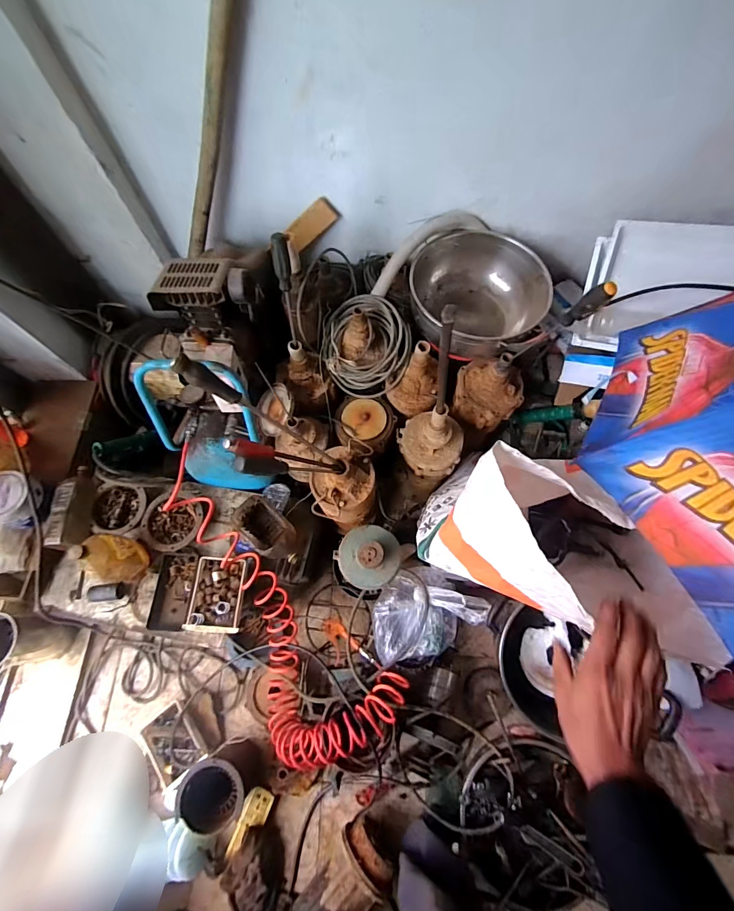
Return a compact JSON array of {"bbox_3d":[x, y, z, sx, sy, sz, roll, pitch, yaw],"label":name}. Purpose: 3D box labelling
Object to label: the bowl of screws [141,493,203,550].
[{"bbox_3d":[-0.495,0.170,0.998,0.141,0.072,0.148,-1,69,2],"label":"bowl of screws"}]

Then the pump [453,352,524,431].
[{"bbox_3d":[0.308,-0.167,0.963,0.166,0.201,0.137,21,72,10],"label":"pump"}]

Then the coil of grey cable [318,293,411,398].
[{"bbox_3d":[-0.003,-0.276,0.985,0.235,0.075,0.235,1,106,3],"label":"coil of grey cable"}]

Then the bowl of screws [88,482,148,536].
[{"bbox_3d":[-0.634,0.135,0.987,0.123,0.034,0.136,3,70,4],"label":"bowl of screws"}]

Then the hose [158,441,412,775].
[{"bbox_3d":[-0.253,0.385,0.922,0.311,0.361,0.762,-40,73,-12],"label":"hose"}]

